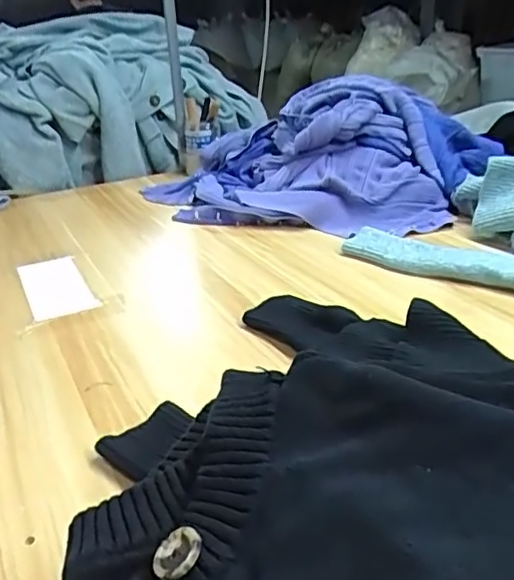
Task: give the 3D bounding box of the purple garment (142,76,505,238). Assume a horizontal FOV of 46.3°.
[{"bbox_3d":[0.087,-0.258,1.119,0.599,0.181,0.394,9,29,25],"label":"purple garment"}]

